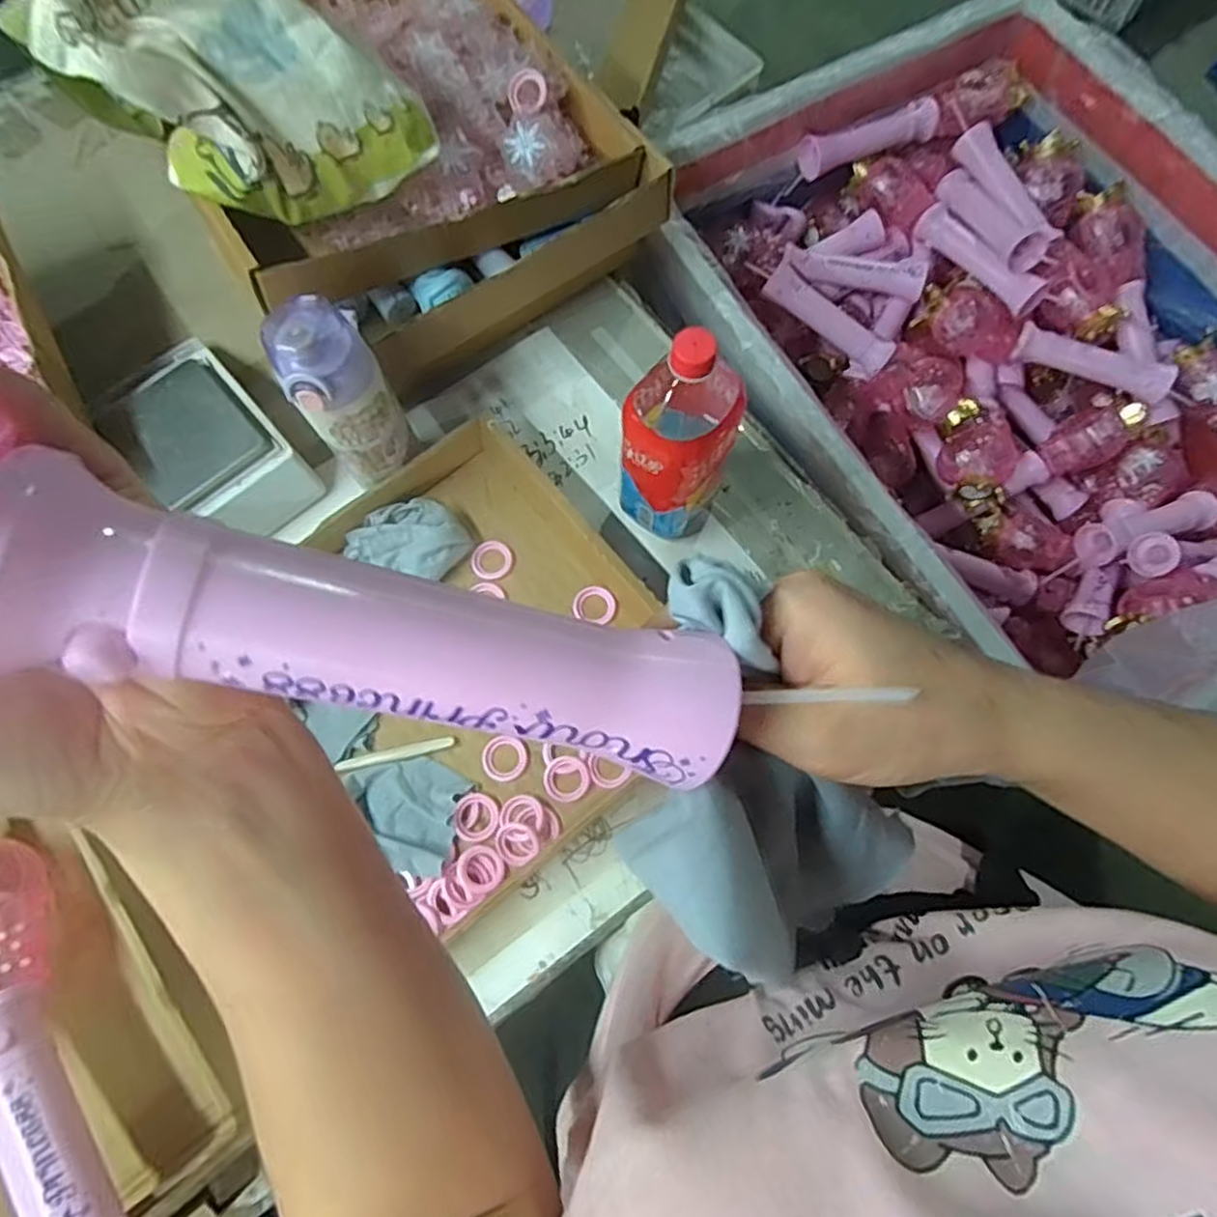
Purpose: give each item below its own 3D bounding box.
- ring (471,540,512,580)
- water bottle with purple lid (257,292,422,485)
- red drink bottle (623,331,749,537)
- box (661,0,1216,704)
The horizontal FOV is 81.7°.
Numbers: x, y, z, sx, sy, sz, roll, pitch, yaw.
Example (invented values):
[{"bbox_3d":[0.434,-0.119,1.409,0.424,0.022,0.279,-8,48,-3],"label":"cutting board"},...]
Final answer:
[{"bbox_3d":[-0.107,-0.044,0.646,0.037,0.007,0.036,0,72,1],"label":"ring"},{"bbox_3d":[-0.206,-0.163,0.567,0.066,0.180,0.069,0,72,1],"label":"water bottle with purple lid"},{"bbox_3d":[0.060,-0.140,0.573,0.084,0.224,0.100,15,73,5],"label":"red drink bottle"},{"bbox_3d":[0.481,-0.287,0.862,0.623,0.297,0.810,-27,74,-8],"label":"box"}]

